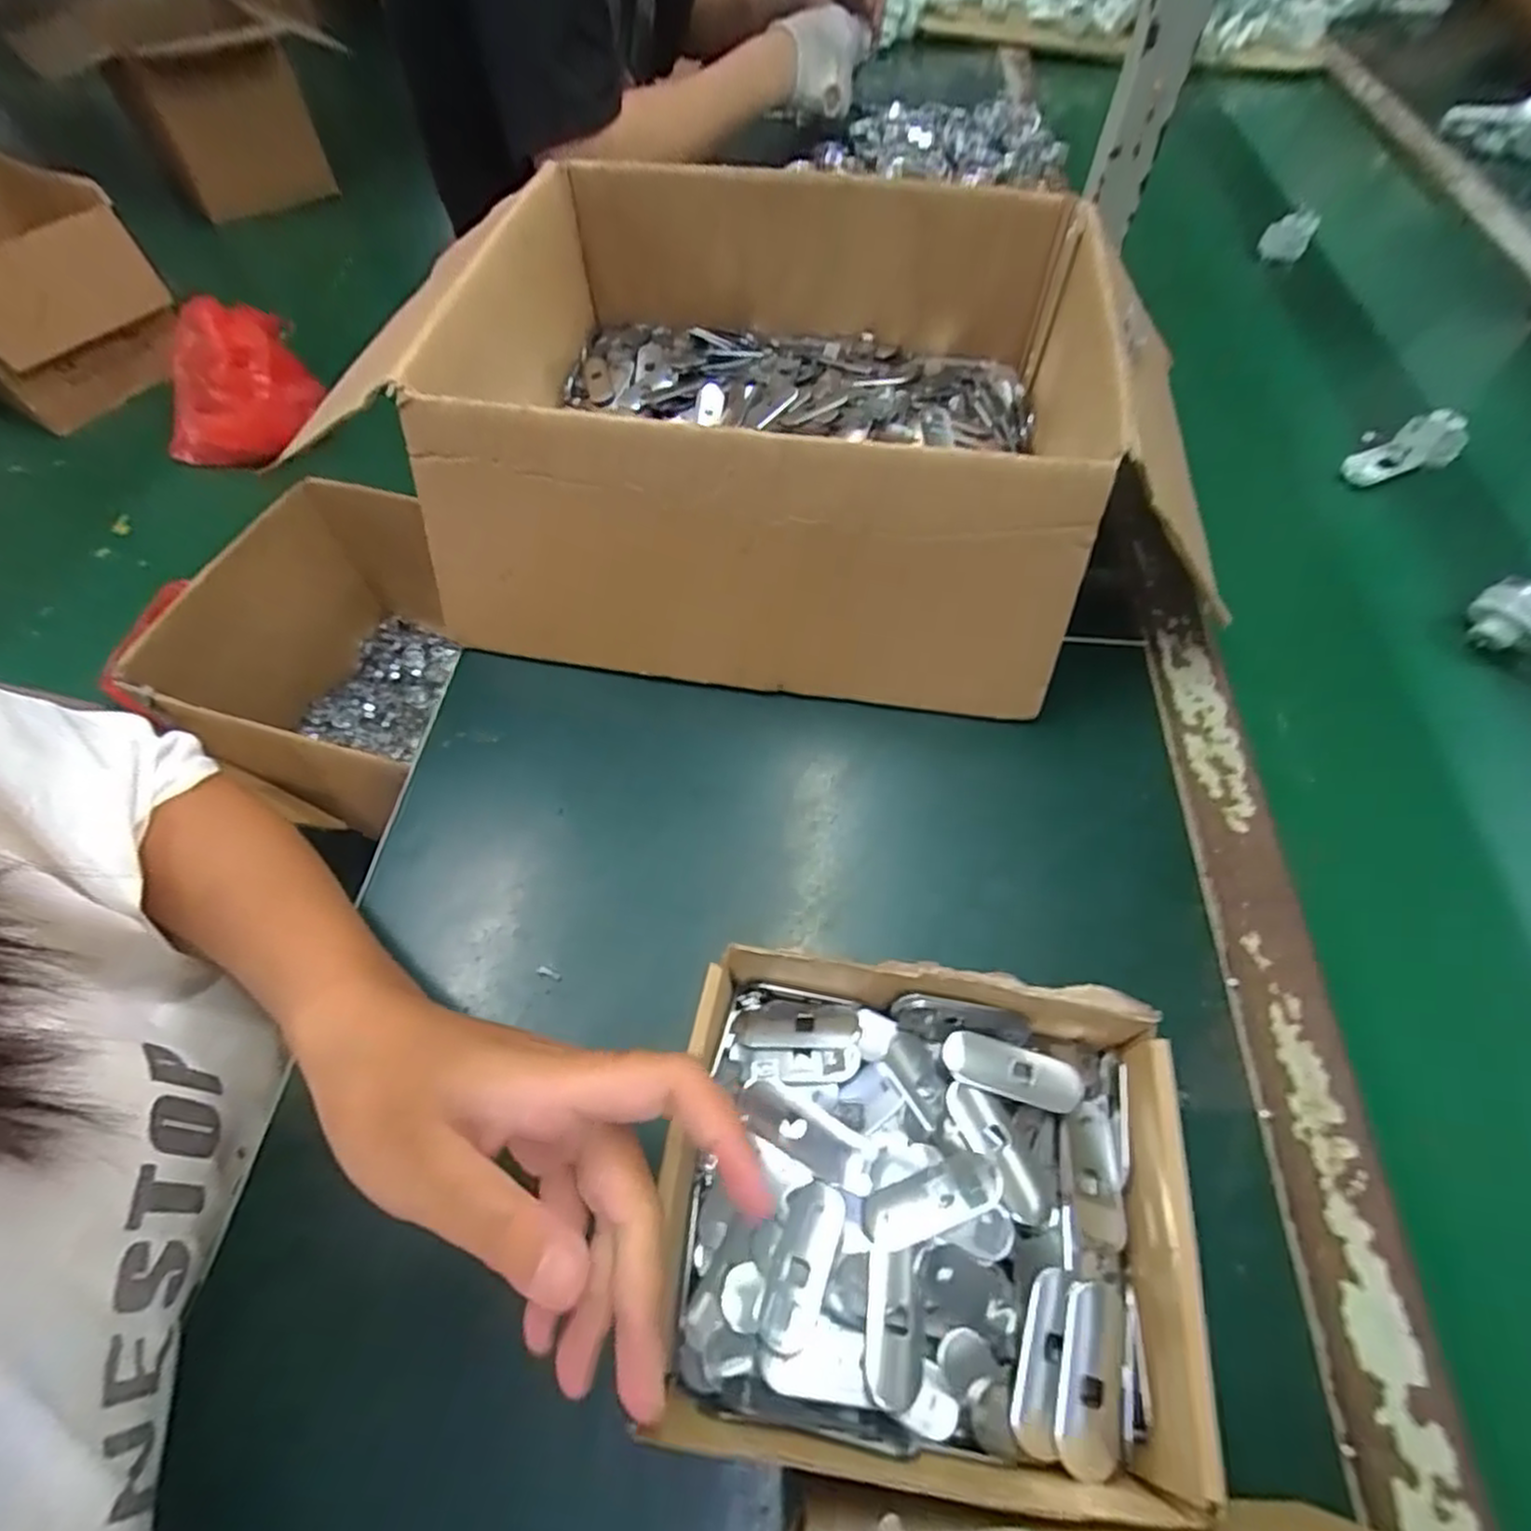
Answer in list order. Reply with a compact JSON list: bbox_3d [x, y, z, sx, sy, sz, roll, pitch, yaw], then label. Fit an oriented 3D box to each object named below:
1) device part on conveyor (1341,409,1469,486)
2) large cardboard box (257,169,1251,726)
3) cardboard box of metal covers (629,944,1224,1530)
[{"bbox_3d":[0.456,-0.226,0.529,0.088,0.029,0.031,-21,58,2],"label":"device part on conveyor"},{"bbox_3d":[0.006,-0.215,0.453,0.409,0.134,0.331,6,57,5],"label":"large cardboard box"},{"bbox_3d":[0.053,0.152,0.257,0.171,0.054,0.145,5,57,4],"label":"cardboard box of metal covers"}]

